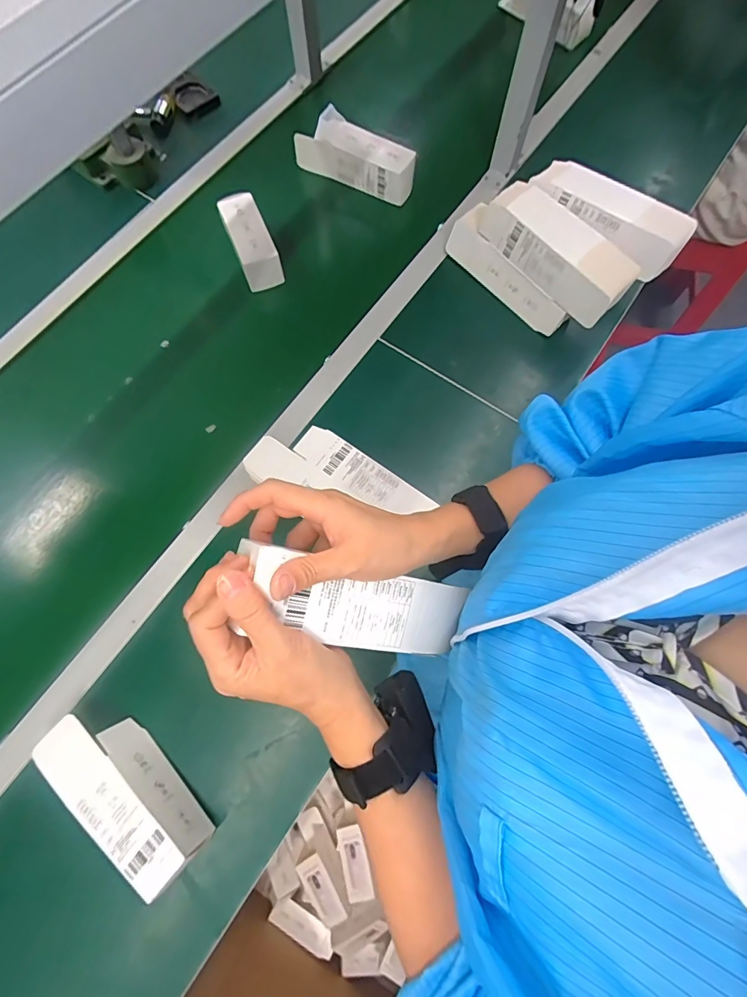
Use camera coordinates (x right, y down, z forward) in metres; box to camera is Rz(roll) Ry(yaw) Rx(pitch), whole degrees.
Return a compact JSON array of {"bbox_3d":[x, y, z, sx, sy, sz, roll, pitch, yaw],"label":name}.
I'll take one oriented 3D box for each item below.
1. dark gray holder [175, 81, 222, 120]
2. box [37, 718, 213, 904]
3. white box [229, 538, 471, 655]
[{"bbox_3d":[-0.333,-0.751,0.820,0.076,0.035,0.031,-32,76,-7],"label":"dark gray holder"},{"bbox_3d":[-0.274,0.319,0.482,0.203,0.064,0.075,38,79,11],"label":"box"},{"bbox_3d":[-0.010,0.078,0.322,0.175,0.027,0.056,19,73,-26],"label":"white box"}]

